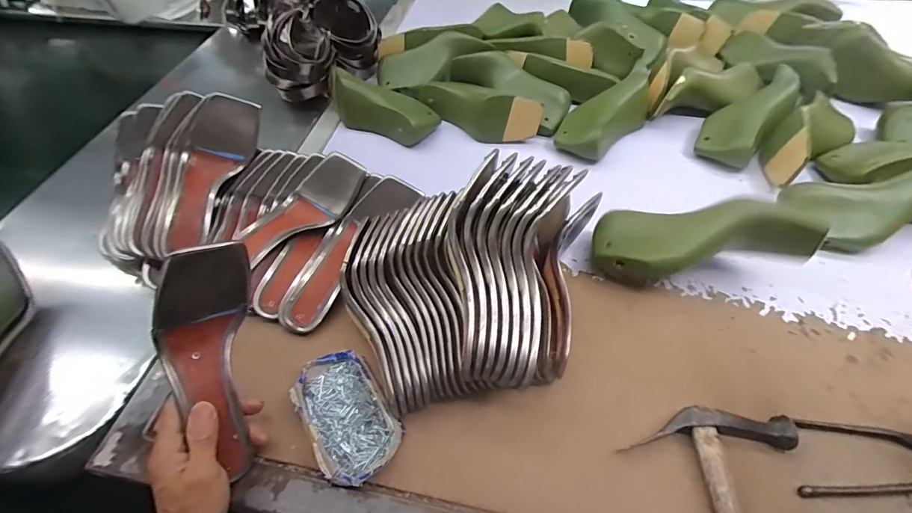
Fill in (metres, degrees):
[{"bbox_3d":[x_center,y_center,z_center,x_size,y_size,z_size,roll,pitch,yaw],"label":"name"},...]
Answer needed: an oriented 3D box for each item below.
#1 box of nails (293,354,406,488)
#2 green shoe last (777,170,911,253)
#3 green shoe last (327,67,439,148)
[{"bbox_3d":[-0.110,0.154,0.413,0.075,0.026,0.130,-30,56,-21],"label":"box of nails"},{"bbox_3d":[0.548,-0.072,0.539,0.215,0.074,0.104,-10,51,-6],"label":"green shoe last"},{"bbox_3d":[-0.133,-0.266,0.707,0.202,0.070,0.097,29,57,23],"label":"green shoe last"}]

